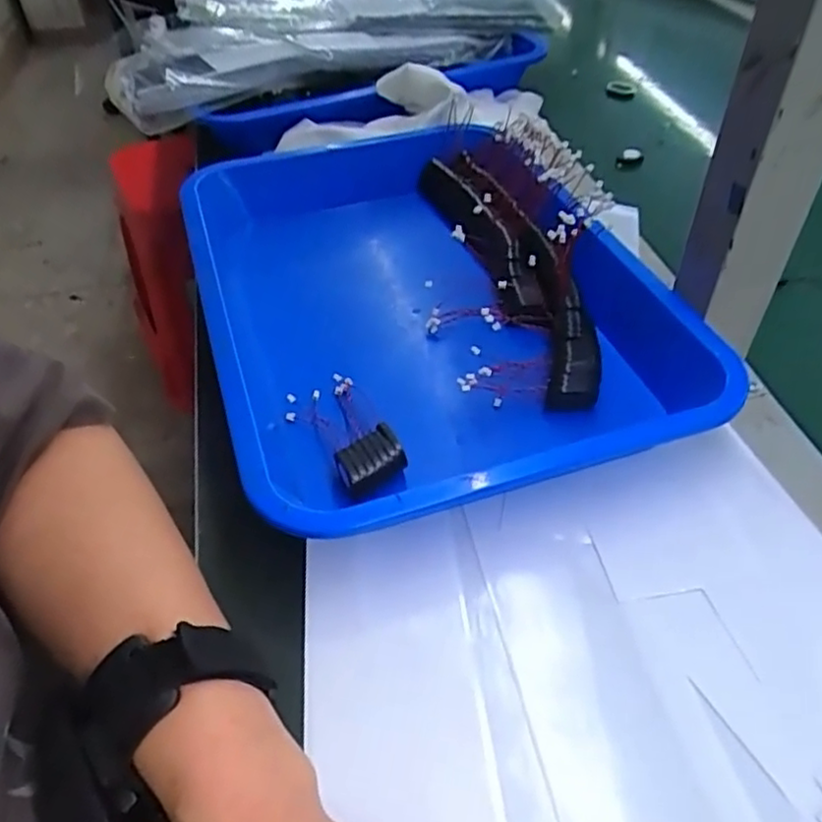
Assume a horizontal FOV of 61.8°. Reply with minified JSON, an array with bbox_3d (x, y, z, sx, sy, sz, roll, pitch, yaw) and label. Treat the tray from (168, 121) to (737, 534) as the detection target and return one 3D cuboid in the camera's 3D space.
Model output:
[{"bbox_3d":[0.000,-0.092,0.460,0.273,0.064,0.379,-14,47,-13],"label":"tray"}]

